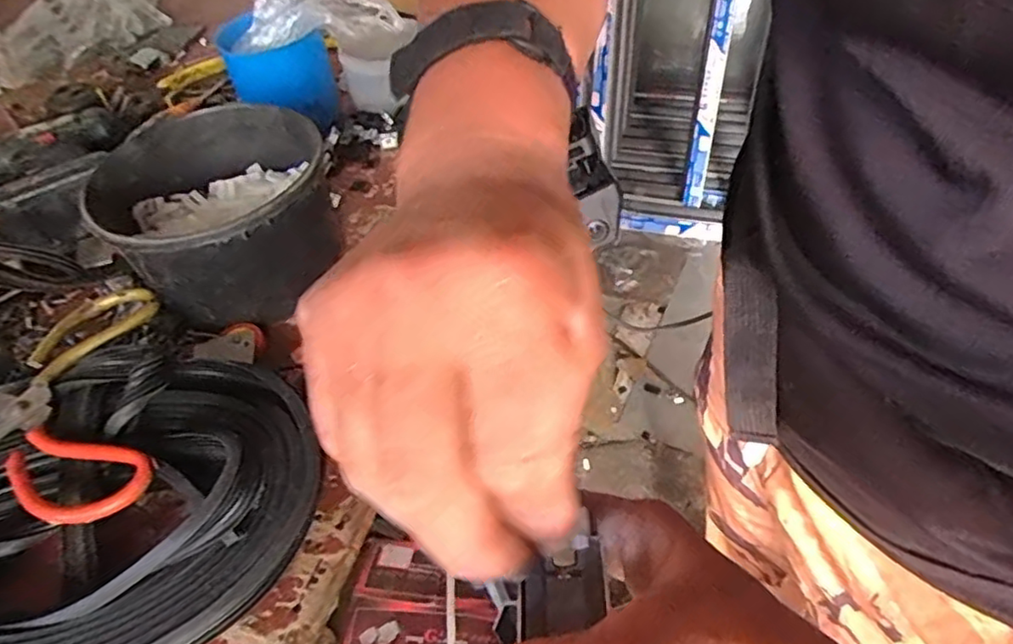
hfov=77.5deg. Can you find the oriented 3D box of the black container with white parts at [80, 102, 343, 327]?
[{"bbox_3d":[-0.231,-0.095,0.529,0.161,0.112,0.189,-14,48,-7],"label":"black container with white parts"}]

